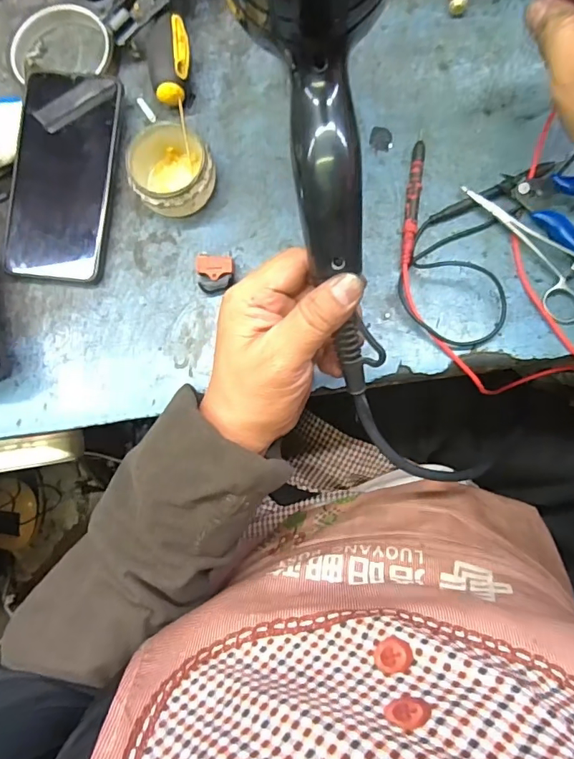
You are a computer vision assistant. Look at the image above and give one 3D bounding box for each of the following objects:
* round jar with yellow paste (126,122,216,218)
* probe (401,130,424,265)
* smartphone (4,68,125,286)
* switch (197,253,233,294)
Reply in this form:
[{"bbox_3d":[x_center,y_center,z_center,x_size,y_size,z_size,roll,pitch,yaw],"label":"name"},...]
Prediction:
[{"bbox_3d":[-0.090,-0.158,0.363,0.059,0.038,0.073,-42,81,-3],"label":"round jar with yellow paste"},{"bbox_3d":[0.096,-0.136,0.363,0.010,0.009,0.109,8,82,5],"label":"probe"},{"bbox_3d":[-0.173,-0.157,0.369,0.077,0.013,0.159,6,88,5],"label":"smartphone"},{"bbox_3d":[-0.054,-0.079,0.361,0.028,0.015,0.028,6,82,4],"label":"switch"}]

